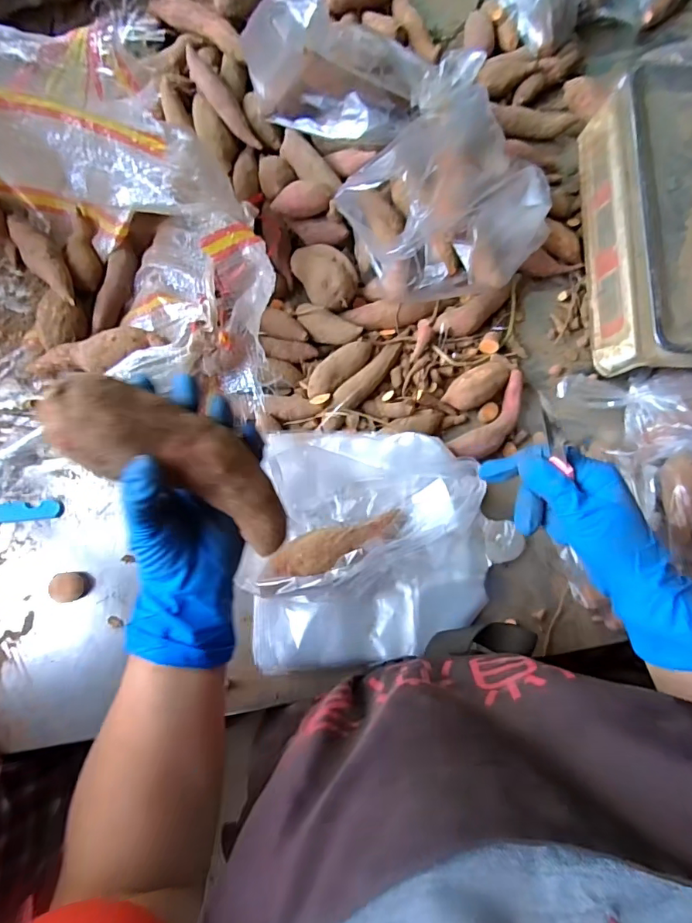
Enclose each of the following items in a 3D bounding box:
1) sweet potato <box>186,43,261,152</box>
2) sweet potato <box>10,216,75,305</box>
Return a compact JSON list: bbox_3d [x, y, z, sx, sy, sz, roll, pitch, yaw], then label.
[{"bbox_3d":[-0.149,-0.438,0.583,0.033,0.021,0.131,-39,96,-8],"label":"sweet potato"},{"bbox_3d":[-0.347,-0.237,0.546,0.037,0.034,0.162,-39,65,-8],"label":"sweet potato"}]

